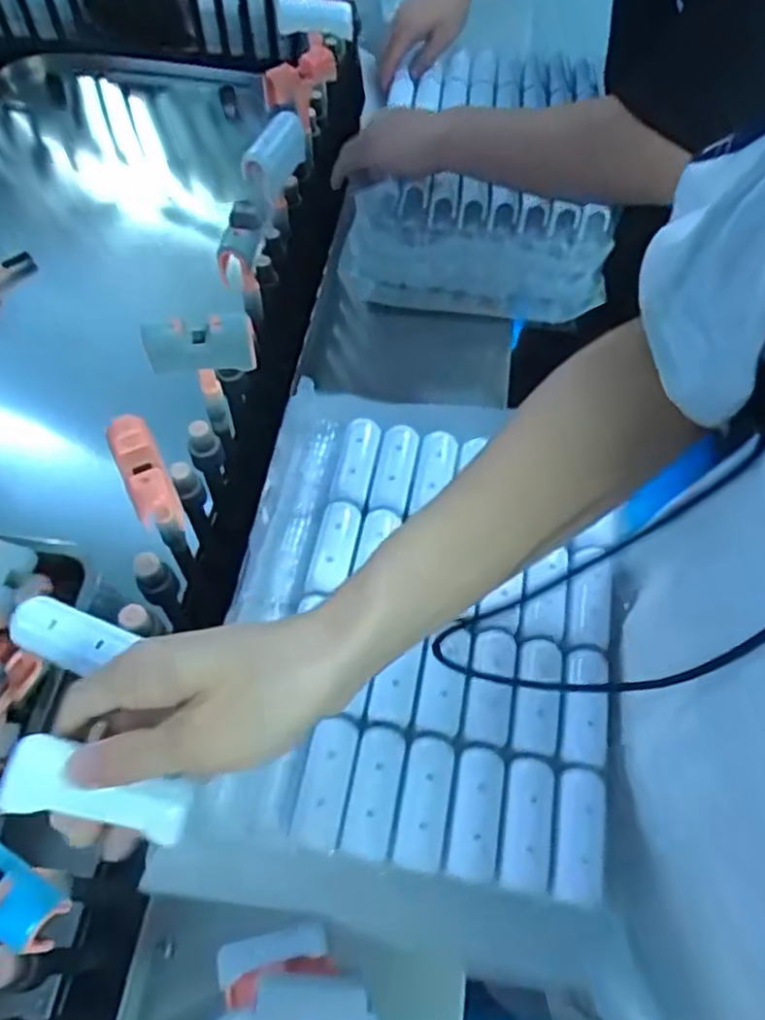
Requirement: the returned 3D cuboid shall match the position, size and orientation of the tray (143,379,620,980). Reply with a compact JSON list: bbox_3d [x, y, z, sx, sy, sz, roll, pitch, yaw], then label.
[{"bbox_3d":[0.022,0.076,0.491,0.268,0.044,0.379,8,55,6],"label":"tray"}]

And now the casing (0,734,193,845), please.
[{"bbox_3d":[-0.122,0.120,0.298,0.079,0.010,0.029,22,55,-8],"label":"casing"}]

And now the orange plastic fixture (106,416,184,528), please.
[{"bbox_3d":[-0.147,-0.023,0.434,0.027,0.019,0.077,-25,76,-17],"label":"orange plastic fixture"}]

